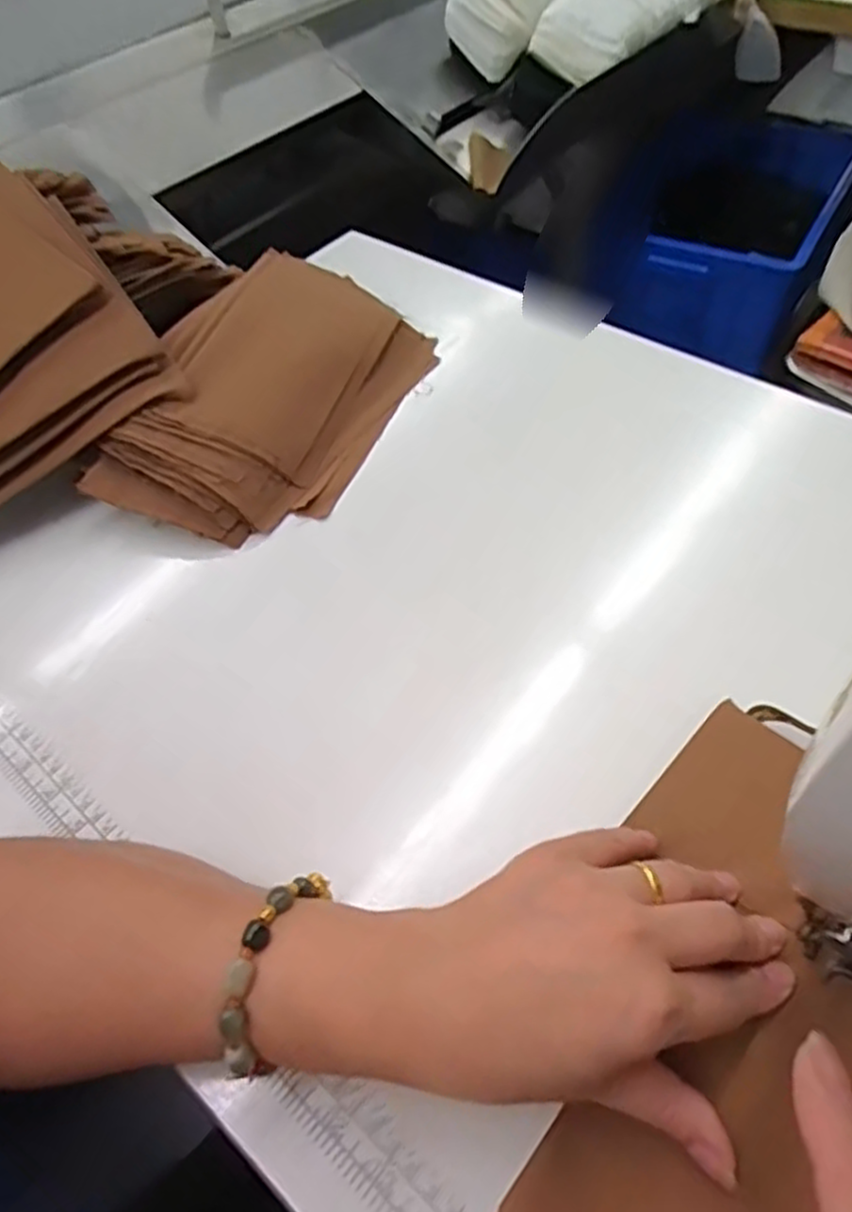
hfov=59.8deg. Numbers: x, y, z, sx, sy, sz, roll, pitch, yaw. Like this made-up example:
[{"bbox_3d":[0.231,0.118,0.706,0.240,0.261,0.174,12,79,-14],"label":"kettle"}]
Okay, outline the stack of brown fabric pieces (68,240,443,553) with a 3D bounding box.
[{"bbox_3d":[-0.106,-0.145,0.509,0.144,0.062,0.232,15,56,16],"label":"stack of brown fabric pieces"}]

